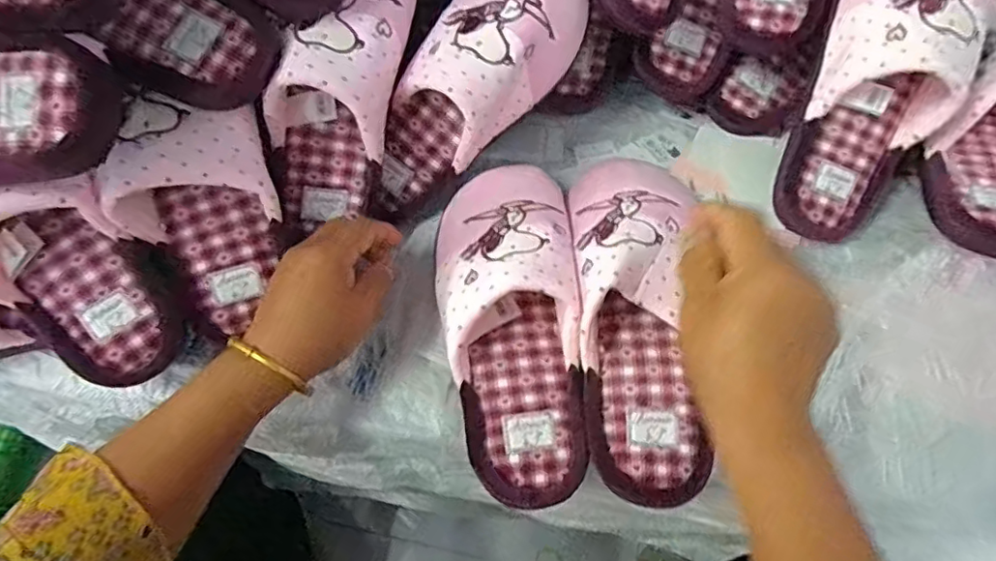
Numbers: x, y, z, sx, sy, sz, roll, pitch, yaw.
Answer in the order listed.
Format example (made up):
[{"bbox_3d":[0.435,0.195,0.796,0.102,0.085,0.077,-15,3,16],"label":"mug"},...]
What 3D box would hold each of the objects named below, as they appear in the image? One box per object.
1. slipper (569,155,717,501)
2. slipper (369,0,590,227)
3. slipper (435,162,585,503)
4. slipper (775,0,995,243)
[{"bbox_3d":[0.099,0.021,0.411,0.083,0.069,0.250,-1,74,0],"label":"slipper"},{"bbox_3d":[-0.032,-0.156,0.466,0.091,0.094,0.241,48,112,20],"label":"slipper"},{"bbox_3d":[0.007,0.018,0.414,0.098,0.061,0.258,-3,64,0],"label":"slipper"},{"bbox_3d":[0.295,-0.156,0.445,0.102,0.087,0.261,21,106,11],"label":"slipper"}]

